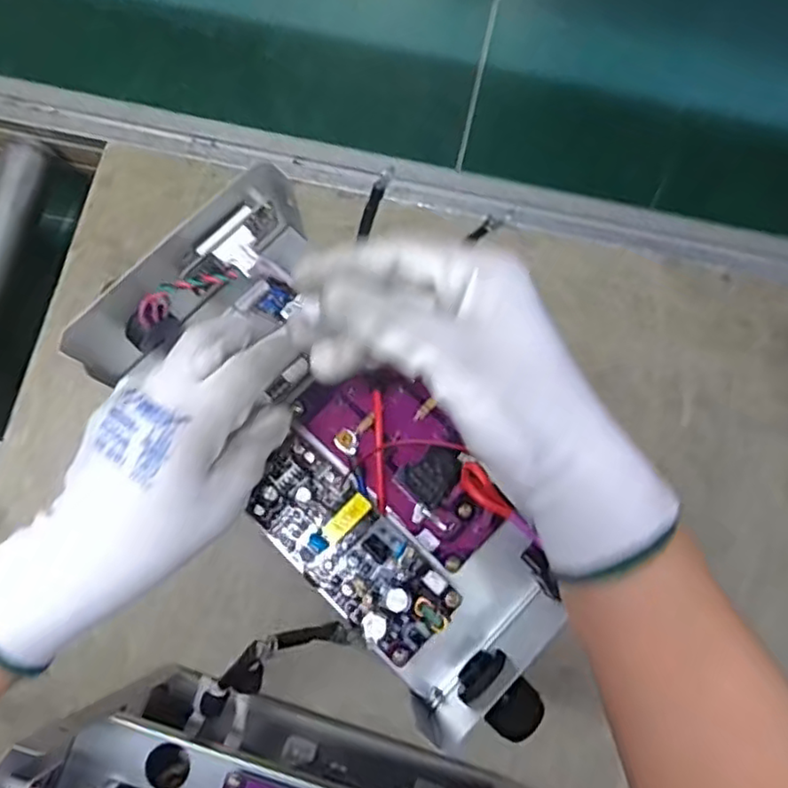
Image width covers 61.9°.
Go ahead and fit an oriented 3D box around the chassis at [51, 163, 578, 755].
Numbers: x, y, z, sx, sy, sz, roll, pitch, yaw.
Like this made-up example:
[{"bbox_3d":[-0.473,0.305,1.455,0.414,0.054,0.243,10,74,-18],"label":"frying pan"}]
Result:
[{"bbox_3d":[-0.032,0.039,0.359,0.137,0.075,0.306,-37,90,-7],"label":"chassis"}]

